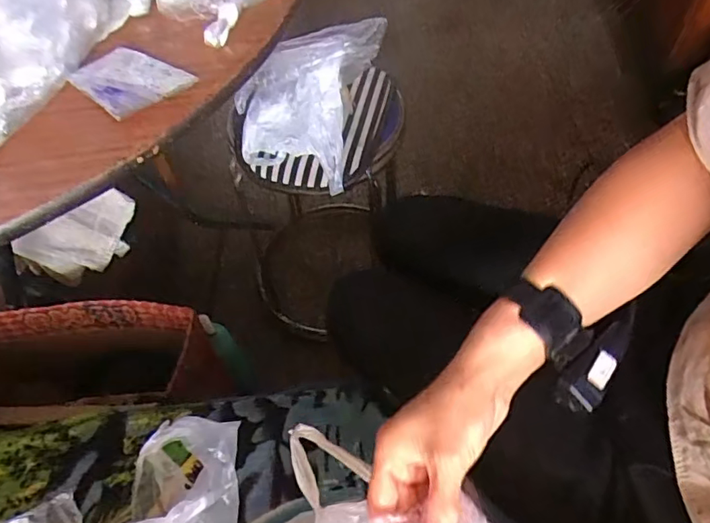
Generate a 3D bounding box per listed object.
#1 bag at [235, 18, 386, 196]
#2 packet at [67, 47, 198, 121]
[{"bbox_3d":[-0.071,-0.263,0.834,0.186,0.148,0.227,16,57,15],"label":"bag"},{"bbox_3d":[-0.192,-0.153,0.445,0.094,0.014,0.069,23,59,19],"label":"packet"}]

